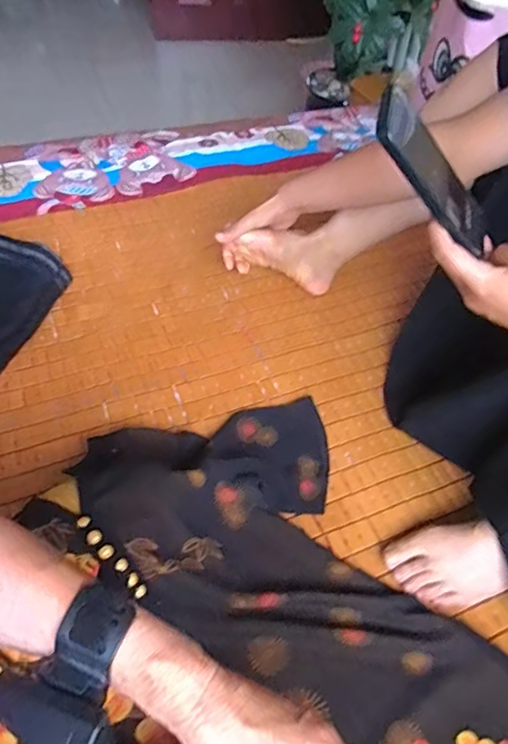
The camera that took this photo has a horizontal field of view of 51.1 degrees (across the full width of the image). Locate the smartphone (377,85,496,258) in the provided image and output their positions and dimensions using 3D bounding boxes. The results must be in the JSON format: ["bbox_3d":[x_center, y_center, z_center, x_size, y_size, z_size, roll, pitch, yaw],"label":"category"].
[{"bbox_3d":[0.155,-0.165,0.452,0.157,0.011,0.066,38,56,-28],"label":"smartphone"}]

